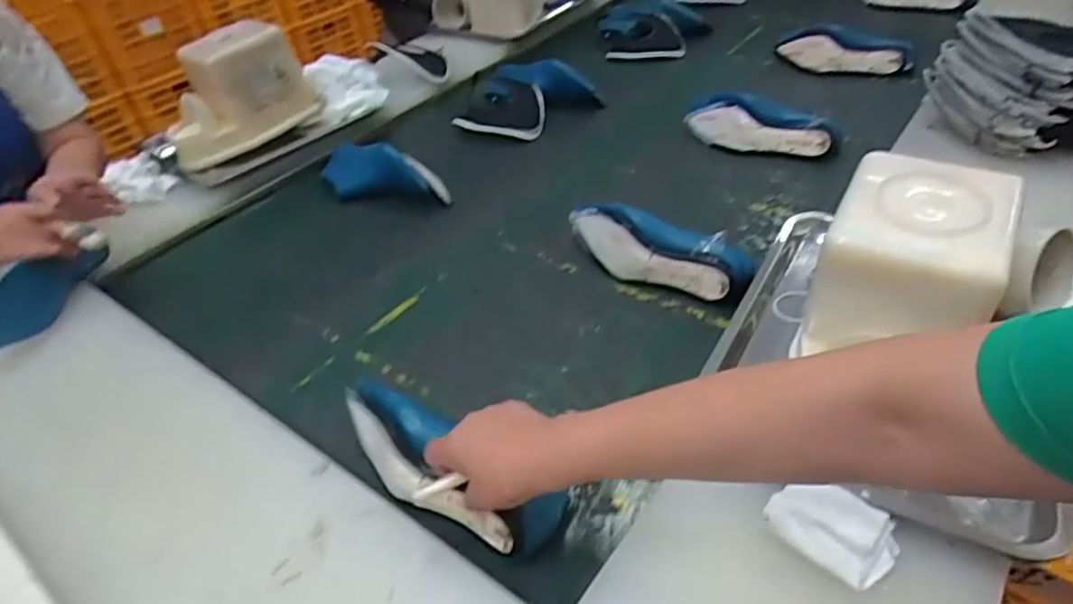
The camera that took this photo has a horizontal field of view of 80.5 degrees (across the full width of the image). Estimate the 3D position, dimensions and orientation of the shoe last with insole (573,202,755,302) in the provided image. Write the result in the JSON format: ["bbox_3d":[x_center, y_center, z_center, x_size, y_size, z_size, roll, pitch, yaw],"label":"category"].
[{"bbox_3d":[0.152,-0.069,0.836,0.256,0.083,0.080,22,48,30],"label":"shoe last with insole"}]

